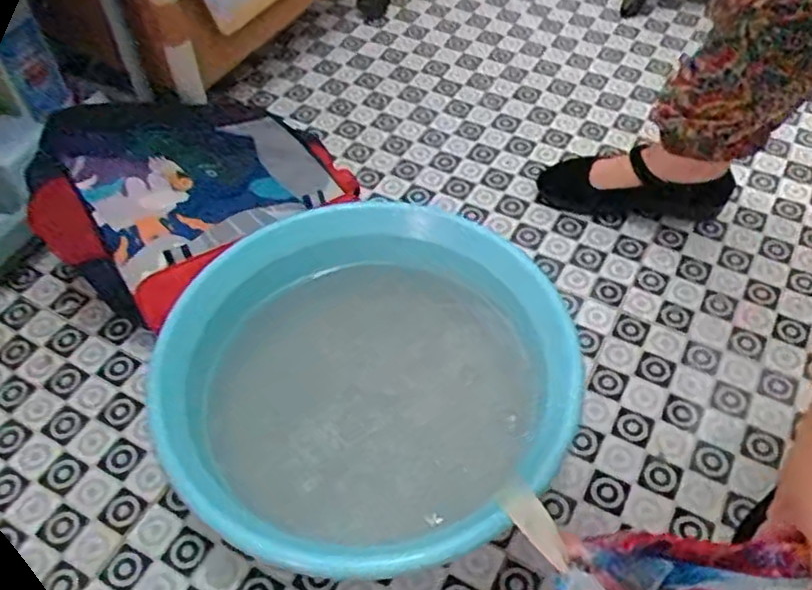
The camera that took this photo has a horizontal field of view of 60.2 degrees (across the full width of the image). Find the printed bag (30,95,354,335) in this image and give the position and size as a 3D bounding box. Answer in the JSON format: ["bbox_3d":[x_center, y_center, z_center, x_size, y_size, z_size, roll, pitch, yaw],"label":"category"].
[{"bbox_3d":[-0.224,-0.117,0.775,0.234,0.164,0.328,33,59,25],"label":"printed bag"}]

